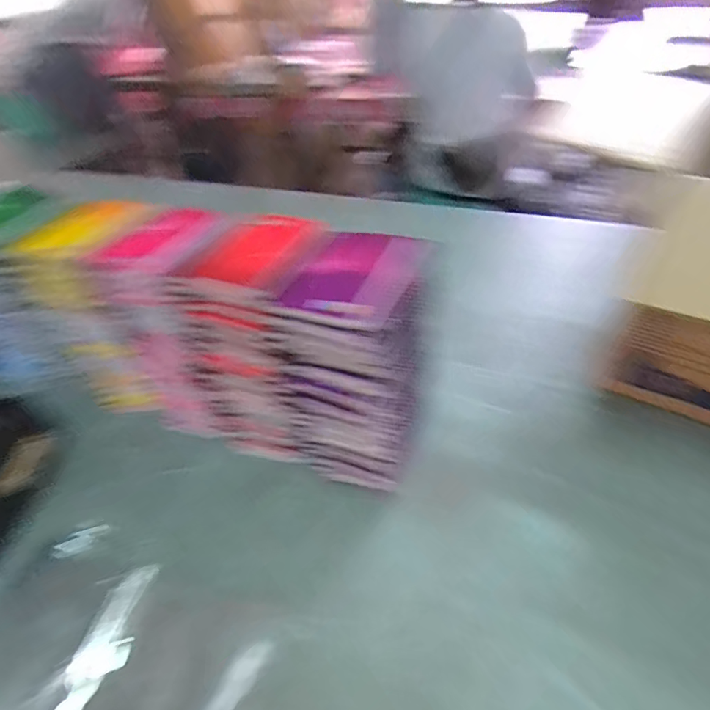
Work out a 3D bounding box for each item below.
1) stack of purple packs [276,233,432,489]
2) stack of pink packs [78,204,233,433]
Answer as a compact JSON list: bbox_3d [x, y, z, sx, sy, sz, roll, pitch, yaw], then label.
[{"bbox_3d":[0.009,0.015,0.481,0.124,0.268,0.124,16,49,22],"label":"stack of purple packs"},{"bbox_3d":[-0.212,-0.031,0.604,0.157,0.266,0.151,12,47,23],"label":"stack of pink packs"}]

